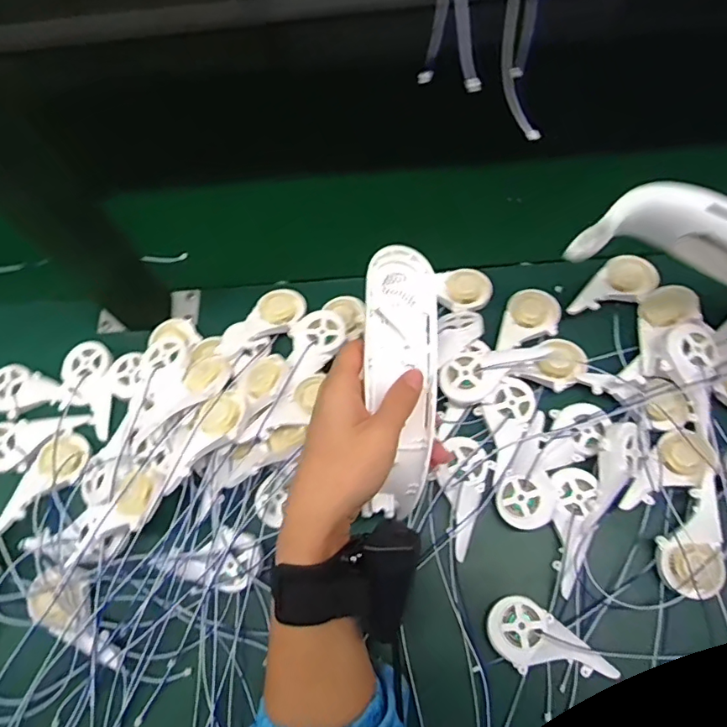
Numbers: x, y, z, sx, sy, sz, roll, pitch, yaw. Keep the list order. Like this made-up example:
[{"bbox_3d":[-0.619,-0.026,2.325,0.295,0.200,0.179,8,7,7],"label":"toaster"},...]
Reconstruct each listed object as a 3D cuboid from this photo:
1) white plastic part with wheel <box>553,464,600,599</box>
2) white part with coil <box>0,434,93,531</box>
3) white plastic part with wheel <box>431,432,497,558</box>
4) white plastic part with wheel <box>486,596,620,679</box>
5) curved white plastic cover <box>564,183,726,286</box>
[{"bbox_3d":[0.162,0.128,0.397,0.032,0.010,0.093,7,76,7],"label":"white plastic part with wheel"},{"bbox_3d":[-0.274,0.101,0.441,0.045,0.014,0.091,21,72,13],"label":"white part with coil"},{"bbox_3d":[0.079,0.107,0.418,0.048,0.016,0.093,6,76,6],"label":"white plastic part with wheel"},{"bbox_3d":[0.131,0.206,0.372,0.087,0.018,0.044,37,76,17],"label":"white plastic part with wheel"},{"bbox_3d":[0.227,-0.079,0.347,0.170,0.049,0.041,10,63,-10],"label":"curved white plastic cover"}]

